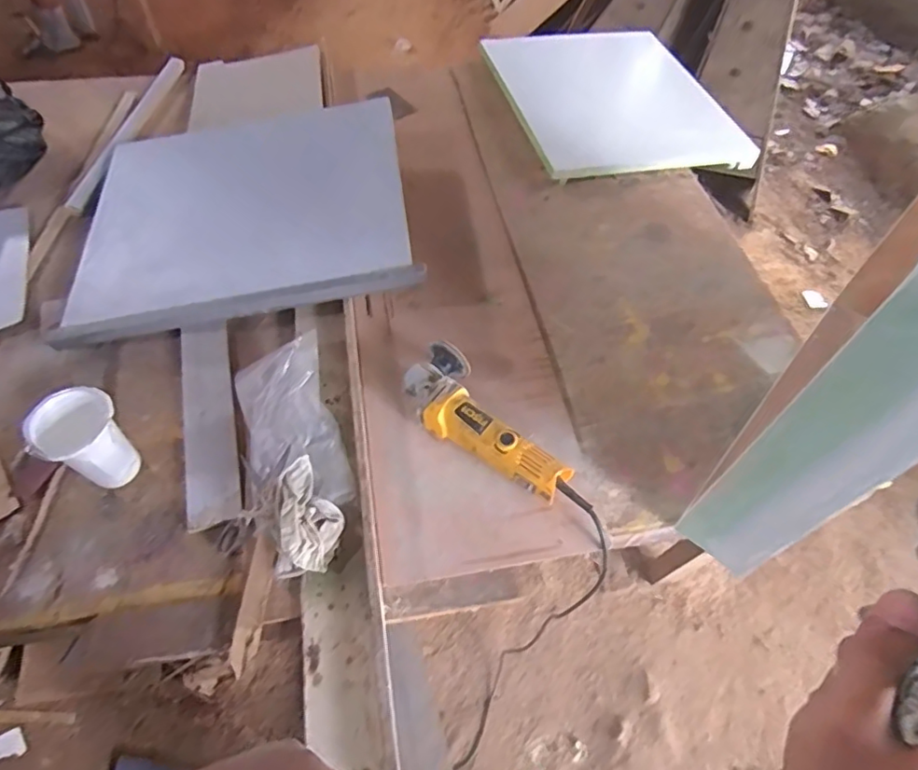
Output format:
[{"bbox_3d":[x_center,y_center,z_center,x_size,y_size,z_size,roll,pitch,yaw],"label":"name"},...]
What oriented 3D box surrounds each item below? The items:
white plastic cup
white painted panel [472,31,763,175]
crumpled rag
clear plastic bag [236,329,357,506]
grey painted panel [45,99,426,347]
[{"bbox_3d":[-0.451,0.073,0.701,0.085,0.120,0.090,2,56,-3],"label":"white plastic cup"},{"bbox_3d":[0.342,-0.684,1.336,0.460,0.027,0.587,-10,56,-8],"label":"white painted panel"},{"bbox_3d":[-0.184,0.160,0.682,0.084,0.081,0.116,2,56,-3],"label":"crumpled rag"},{"bbox_3d":[-0.231,0.052,0.780,0.124,0.045,0.267,-15,59,-14],"label":"clear plastic bag"},{"bbox_3d":[-0.371,-0.319,0.991,0.545,0.059,0.497,-11,60,-2],"label":"grey painted panel"}]

